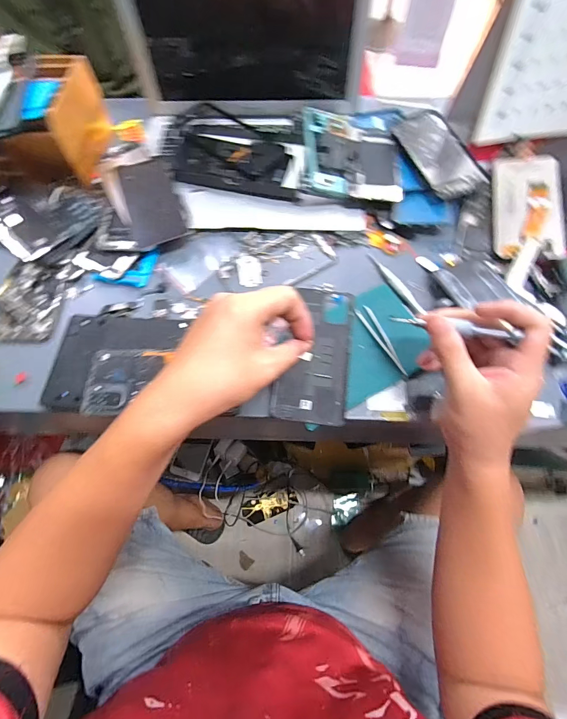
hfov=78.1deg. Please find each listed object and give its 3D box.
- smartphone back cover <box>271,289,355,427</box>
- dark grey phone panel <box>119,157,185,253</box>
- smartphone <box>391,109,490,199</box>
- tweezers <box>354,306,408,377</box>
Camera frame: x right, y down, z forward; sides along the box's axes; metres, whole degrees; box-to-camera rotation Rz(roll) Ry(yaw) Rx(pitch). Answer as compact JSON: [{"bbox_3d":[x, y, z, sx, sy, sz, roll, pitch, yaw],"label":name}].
[{"bbox_3d":[0.035,-0.009,0.377,0.071,0.010,0.158,7,66,5],"label":"smartphone back cover"},{"bbox_3d":[-0.178,-0.215,0.470,0.063,0.005,0.139,-16,74,-16],"label":"dark grey phone panel"},{"bbox_3d":[0.209,-0.283,0.475,0.075,0.014,0.158,-18,66,-6],"label":"smartphone"},{"bbox_3d":[0.104,-0.021,0.372,0.016,0.009,0.090,-22,67,-8],"label":"tweezers"}]

